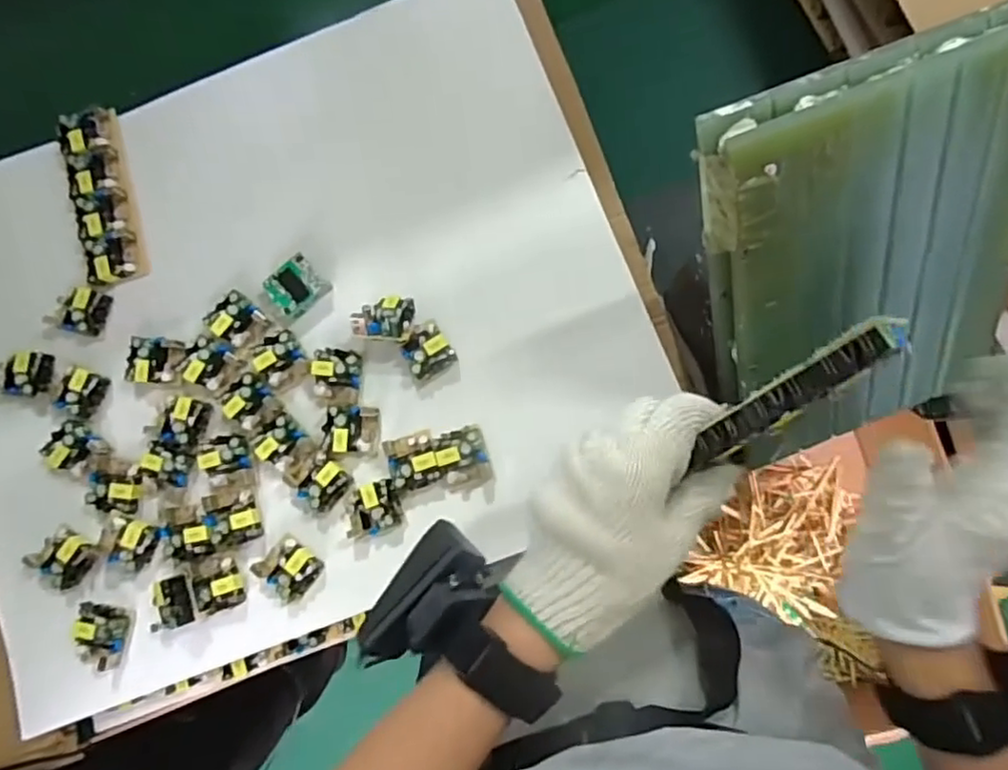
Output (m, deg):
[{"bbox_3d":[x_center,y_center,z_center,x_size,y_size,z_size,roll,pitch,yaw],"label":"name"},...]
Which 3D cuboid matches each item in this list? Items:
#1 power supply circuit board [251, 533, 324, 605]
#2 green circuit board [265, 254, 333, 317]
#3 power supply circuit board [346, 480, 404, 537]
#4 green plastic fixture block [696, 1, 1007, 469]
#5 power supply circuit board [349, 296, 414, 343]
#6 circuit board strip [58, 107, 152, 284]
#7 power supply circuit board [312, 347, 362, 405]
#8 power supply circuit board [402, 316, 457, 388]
[{"bbox_3d":[-0.148,0.127,0.453,0.037,0.017,0.036,-44,82,1],"label":"power supply circuit board"},{"bbox_3d":[-0.151,-0.072,0.480,0.036,0.023,0.032,-42,82,1],"label":"green circuit board"},{"bbox_3d":[-0.090,0.085,0.454,0.036,0.016,0.034,-10,84,5],"label":"power supply circuit board"},{"bbox_3d":[0.215,-0.066,0.388,0.183,0.248,0.026,-21,41,0],"label":"green plastic fixture block"},{"bbox_3d":[-0.086,-0.046,0.466,0.042,0.028,0.033,0,85,6],"label":"power supply circuit board"},{"bbox_3d":[-0.304,-0.146,0.497,0.041,0.015,0.138,-15,83,5],"label":"circuit board strip"},{"bbox_3d":[-0.119,-0.007,0.470,0.035,0.015,0.038,5,85,7],"label":"power supply circuit board"},{"bbox_3d":[-0.055,-0.023,0.467,0.035,0.019,0.036,-29,82,3],"label":"power supply circuit board"}]

